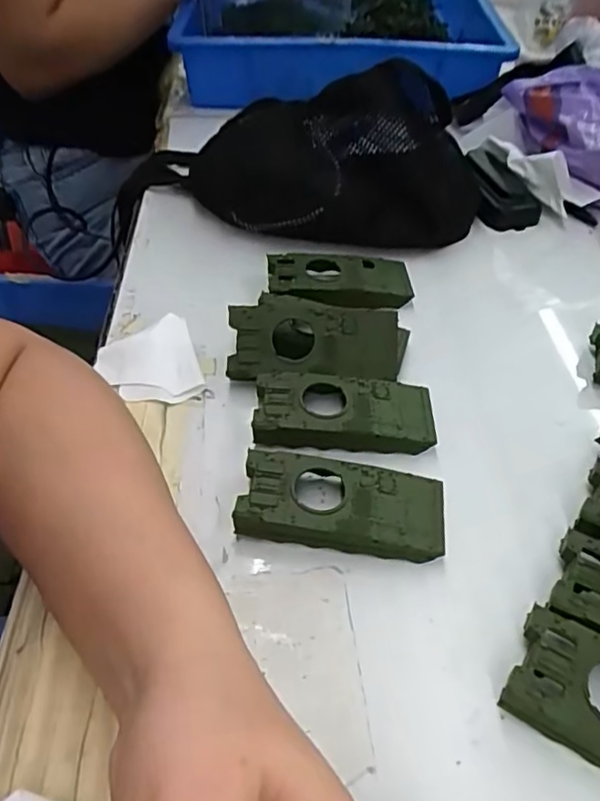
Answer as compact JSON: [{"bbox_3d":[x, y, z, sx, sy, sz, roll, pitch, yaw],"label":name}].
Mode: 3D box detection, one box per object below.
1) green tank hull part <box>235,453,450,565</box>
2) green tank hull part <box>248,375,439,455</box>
[{"bbox_3d":[0.022,0.055,0.320,0.103,0.020,0.045,6,47,4],"label":"green tank hull part"},{"bbox_3d":[0.026,0.008,0.365,0.104,0.020,0.047,1,47,-1],"label":"green tank hull part"}]

